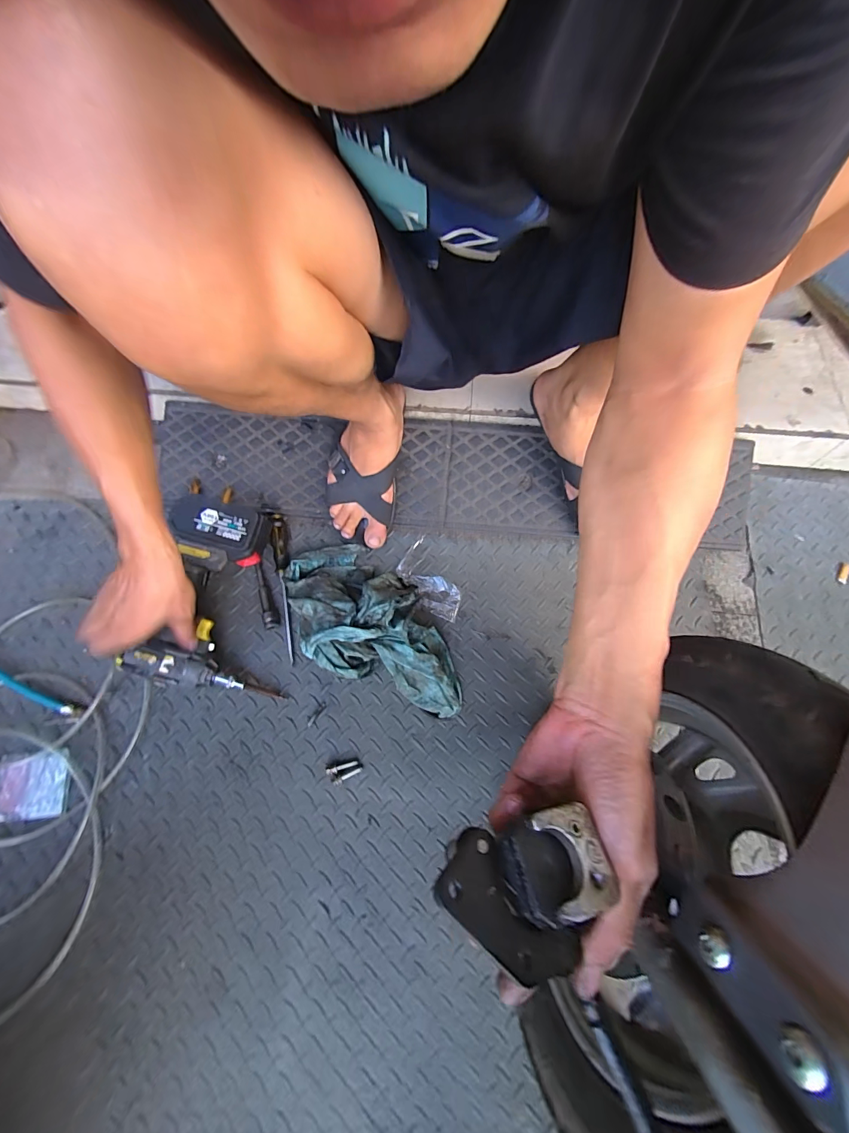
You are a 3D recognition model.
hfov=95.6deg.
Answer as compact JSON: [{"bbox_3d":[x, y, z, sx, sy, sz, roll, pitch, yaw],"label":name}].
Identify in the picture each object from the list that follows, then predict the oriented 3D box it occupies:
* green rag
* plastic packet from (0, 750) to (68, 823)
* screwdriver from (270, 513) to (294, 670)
[{"bbox_3d":[-0.080,0.081,0.536,0.158,0.120,0.315,-41,75,-14],"label":"green rag"},{"bbox_3d":[-0.538,0.300,0.520,0.103,0.013,0.078,-10,70,-4],"label":"plastic packet"},{"bbox_3d":[-0.227,0.026,0.607,0.023,0.025,0.241,-8,70,-3],"label":"screwdriver"}]

